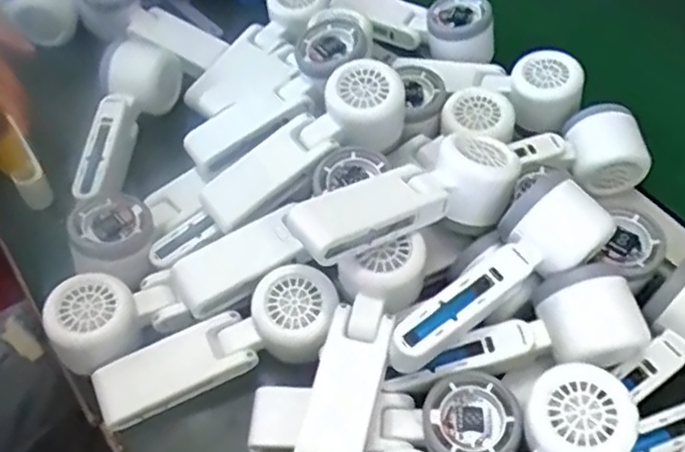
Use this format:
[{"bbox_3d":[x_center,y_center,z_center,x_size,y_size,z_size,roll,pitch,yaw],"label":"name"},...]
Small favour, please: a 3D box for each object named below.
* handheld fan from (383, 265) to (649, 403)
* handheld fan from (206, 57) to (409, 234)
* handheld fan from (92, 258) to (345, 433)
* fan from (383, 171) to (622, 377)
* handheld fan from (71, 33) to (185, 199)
[{"bbox_3d":[0.106,0.076,0.419,0.157,0.051,0.055,-22,56,9],"label":"handheld fan"},{"bbox_3d":[-0.025,-0.055,0.491,0.168,0.046,0.061,-35,61,-3],"label":"handheld fan"},{"bbox_3d":[-0.080,0.084,0.440,0.166,0.032,0.057,-26,58,1],"label":"handheld fan"},{"bbox_3d":[0.094,0.036,0.409,0.152,0.059,0.054,-34,61,-21],"label":"fan"},{"bbox_3d":[-0.187,-0.088,0.554,0.055,0.039,0.168,9,56,7],"label":"handheld fan"}]

